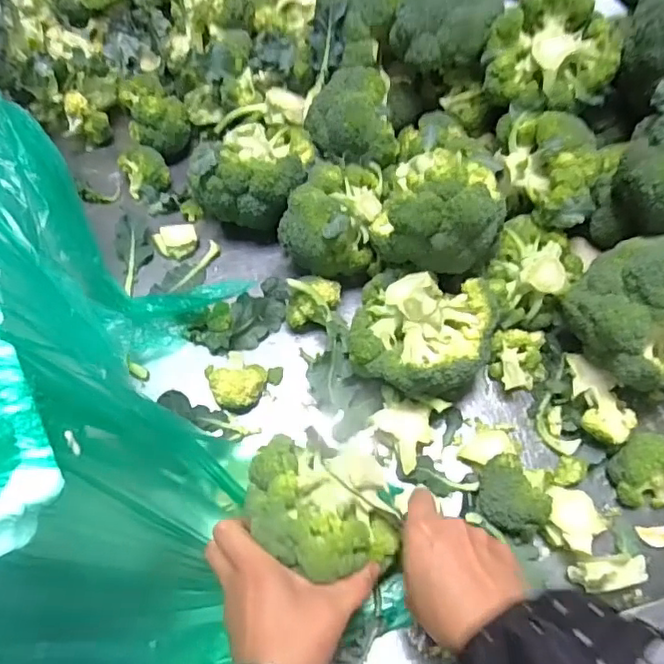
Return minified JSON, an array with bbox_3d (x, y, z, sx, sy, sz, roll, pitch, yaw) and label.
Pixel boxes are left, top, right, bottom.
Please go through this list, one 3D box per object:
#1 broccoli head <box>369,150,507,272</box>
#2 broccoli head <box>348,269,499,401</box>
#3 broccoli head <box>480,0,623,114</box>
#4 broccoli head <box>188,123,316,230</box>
[{"bbox_3d":[0.097,-0.124,0.528,0.121,0.095,0.114,0,62,0],"label":"broccoli head"},{"bbox_3d":[0.080,-0.003,0.520,0.127,0.073,0.121,14,63,7],"label":"broccoli head"},{"bbox_3d":[0.213,-0.273,0.555,0.110,0.076,0.103,0,62,0],"label":"broccoli head"},{"bbox_3d":[-0.086,-0.176,0.623,0.128,0.085,0.123,9,63,5],"label":"broccoli head"}]

